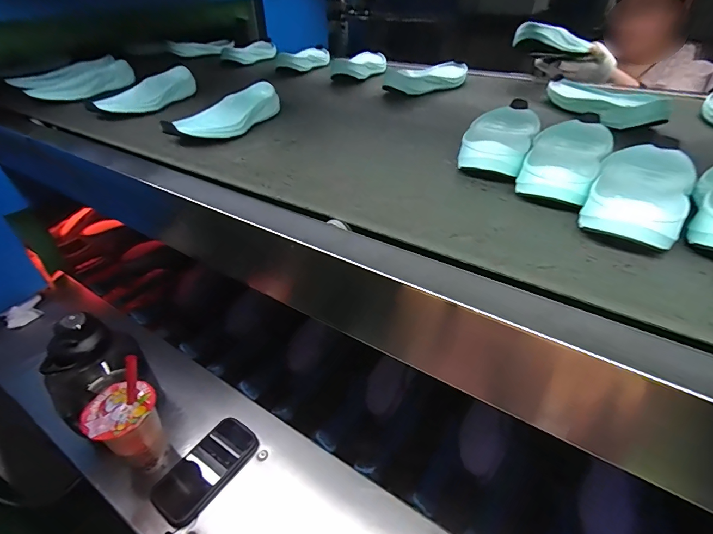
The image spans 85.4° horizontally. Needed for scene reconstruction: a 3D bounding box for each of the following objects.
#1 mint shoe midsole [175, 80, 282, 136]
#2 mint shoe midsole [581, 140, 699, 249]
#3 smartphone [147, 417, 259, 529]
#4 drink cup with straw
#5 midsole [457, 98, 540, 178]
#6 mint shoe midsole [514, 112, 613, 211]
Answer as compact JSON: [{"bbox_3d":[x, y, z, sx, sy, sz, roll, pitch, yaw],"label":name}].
[{"bbox_3d":[-0.201,-0.245,0.616,0.068,0.043,0.211,15,41,24],"label":"mint shoe midsole"},{"bbox_3d":[0.289,-0.084,0.397,0.091,0.041,0.211,22,44,30],"label":"mint shoe midsole"},{"bbox_3d":[-0.234,0.316,0.607,0.086,0.017,0.156,21,44,30],"label":"smartphone"},{"bbox_3d":[-0.329,0.231,0.564,0.088,0.204,0.082,-2,37,2],"label":"drink cup with straw"},{"bbox_3d":[0.195,-0.178,0.514,0.080,0.047,0.237,12,40,20],"label":"midsole"},{"bbox_3d":[0.257,-0.140,0.472,0.080,0.037,0.218,20,43,29],"label":"mint shoe midsole"}]

